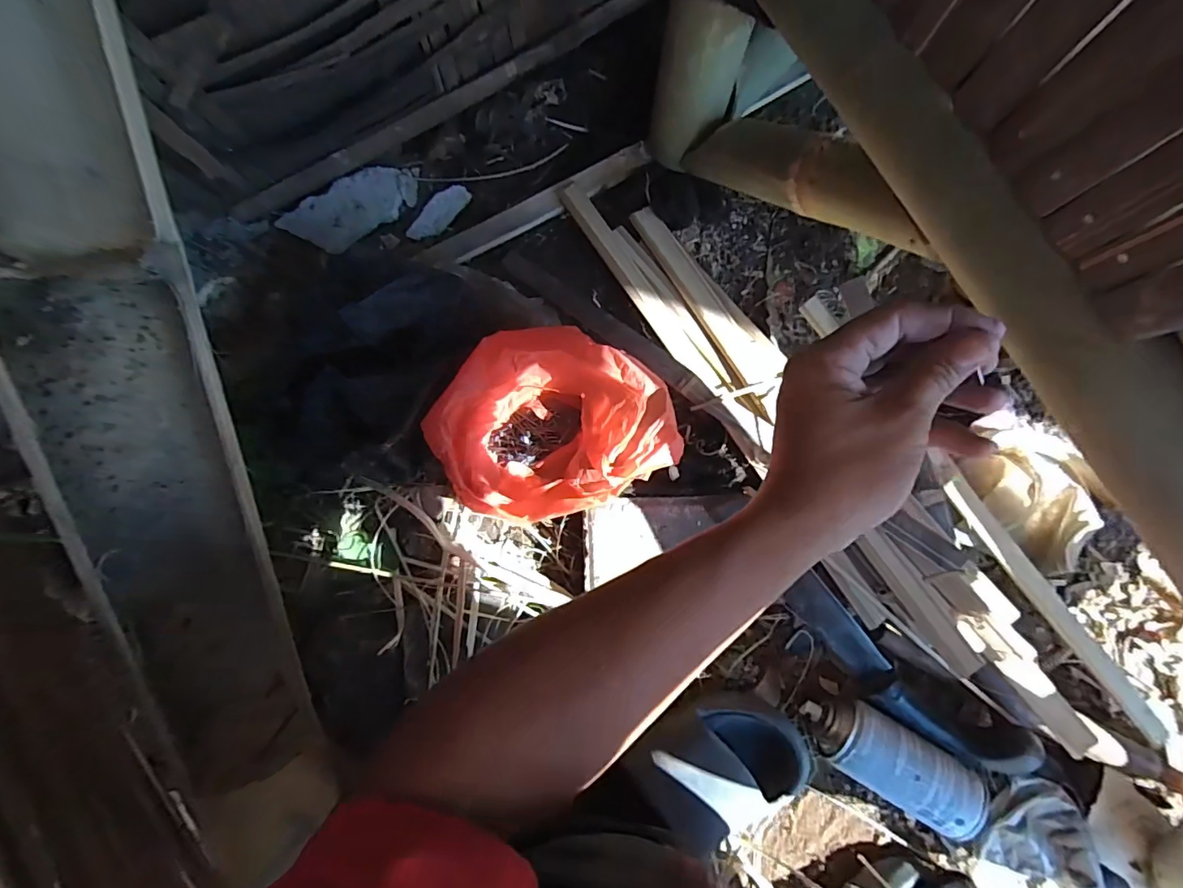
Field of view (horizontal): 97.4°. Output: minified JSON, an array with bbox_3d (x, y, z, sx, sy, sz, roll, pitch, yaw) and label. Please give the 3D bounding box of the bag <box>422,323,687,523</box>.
[{"bbox_3d":[-0.038,-0.015,0.480,0.194,0.081,0.166,-32,83,0],"label":"bag"}]

